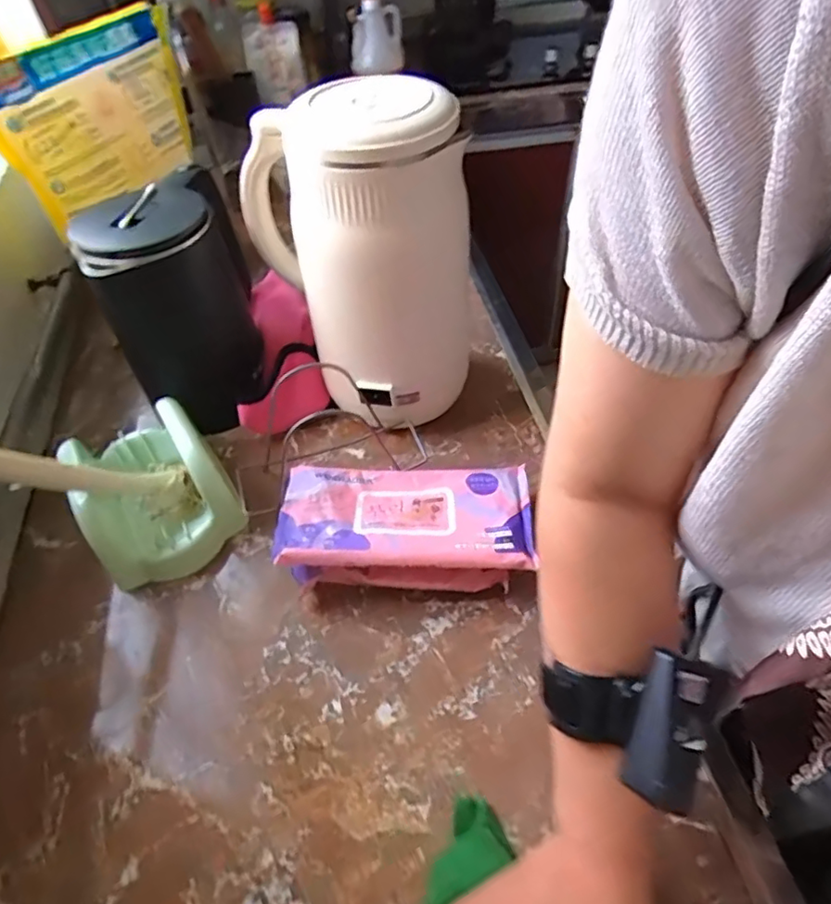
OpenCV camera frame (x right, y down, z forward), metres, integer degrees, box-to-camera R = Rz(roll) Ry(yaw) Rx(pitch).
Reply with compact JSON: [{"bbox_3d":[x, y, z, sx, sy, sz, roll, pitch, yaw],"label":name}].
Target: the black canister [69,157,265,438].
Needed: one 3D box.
[{"bbox_3d":[-0.237,-0.138,0.618,0.137,0.257,0.136,-19,51,-12],"label":"black canister"}]

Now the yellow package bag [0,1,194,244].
[{"bbox_3d":[-0.340,-0.383,0.656,0.042,0.153,0.276,3,48,34],"label":"yellow package bag"}]

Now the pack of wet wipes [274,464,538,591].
[{"bbox_3d":[-0.008,0.065,0.508,0.208,0.062,0.107,-2,50,3],"label":"pack of wet wipes"}]

